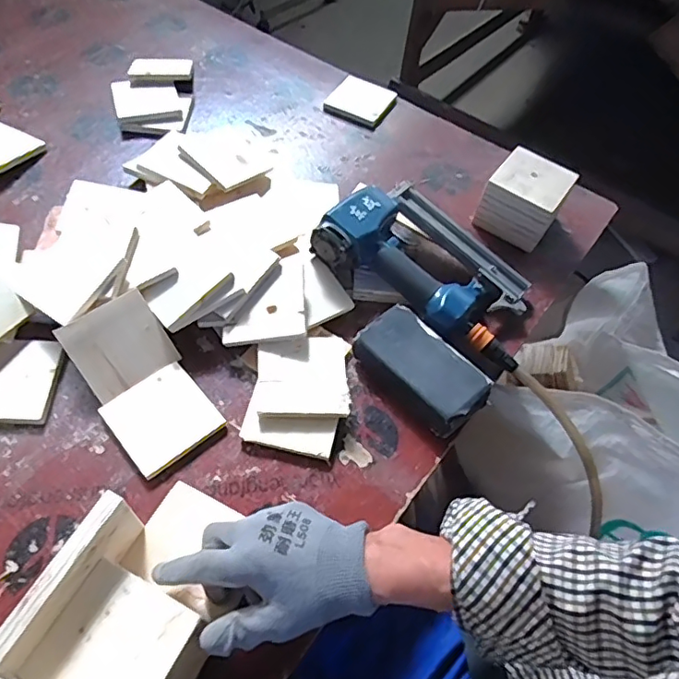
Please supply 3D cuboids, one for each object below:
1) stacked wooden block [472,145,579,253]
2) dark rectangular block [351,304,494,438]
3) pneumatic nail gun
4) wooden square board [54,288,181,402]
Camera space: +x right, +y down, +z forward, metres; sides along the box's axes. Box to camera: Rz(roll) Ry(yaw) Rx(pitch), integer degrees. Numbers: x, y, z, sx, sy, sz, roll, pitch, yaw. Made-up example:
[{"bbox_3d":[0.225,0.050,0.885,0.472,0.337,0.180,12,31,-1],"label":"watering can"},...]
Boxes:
[{"bbox_3d":[0.241,-0.182,0.714,0.092,0.080,0.086,30,58,15],"label":"stacked wooden block"},{"bbox_3d":[0.084,0.035,0.583,0.086,0.040,0.139,-34,65,-25],"label":"dark rectangular block"},{"bbox_3d":[0.112,-0.093,0.634,0.246,0.080,0.147,30,58,15],"label":"pneumatic nail gun"},{"bbox_3d":[-0.223,0.005,0.558,0.089,0.005,0.085,-35,102,-23],"label":"wooden square board"}]

